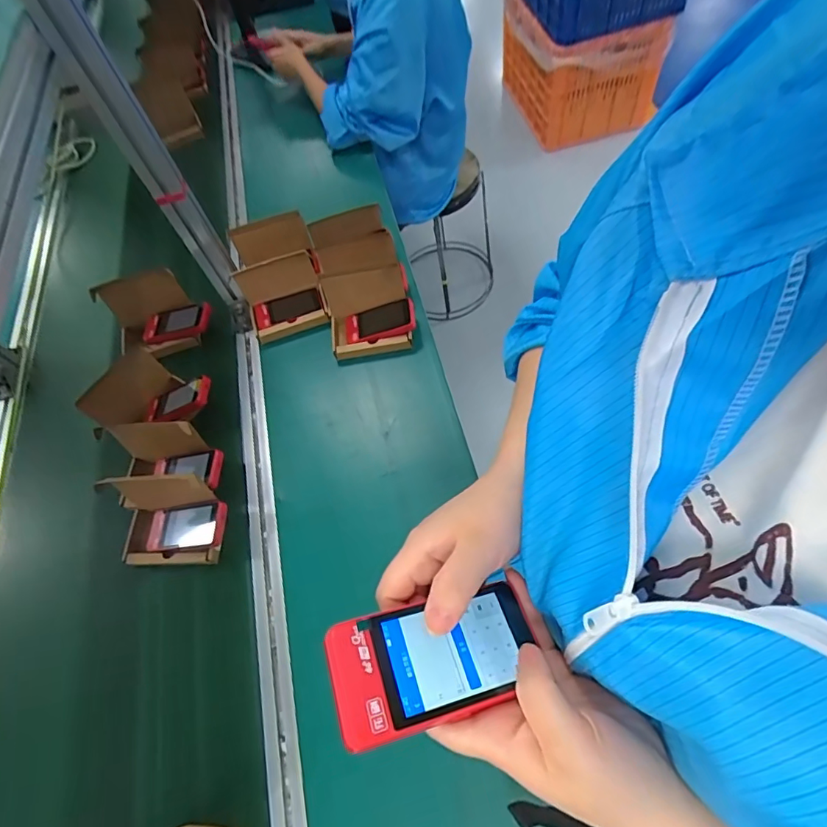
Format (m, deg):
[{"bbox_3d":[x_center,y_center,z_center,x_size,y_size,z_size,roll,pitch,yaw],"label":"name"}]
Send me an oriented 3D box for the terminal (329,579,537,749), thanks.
[{"bbox_3d":[0.012,0.141,0.286,0.115,0.019,0.061,-7,52,-18],"label":"terminal"}]

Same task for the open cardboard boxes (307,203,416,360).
[{"bbox_3d":[-0.092,-0.228,0.886,0.150,0.128,0.276,-11,60,-2],"label":"open cardboard boxes"}]

